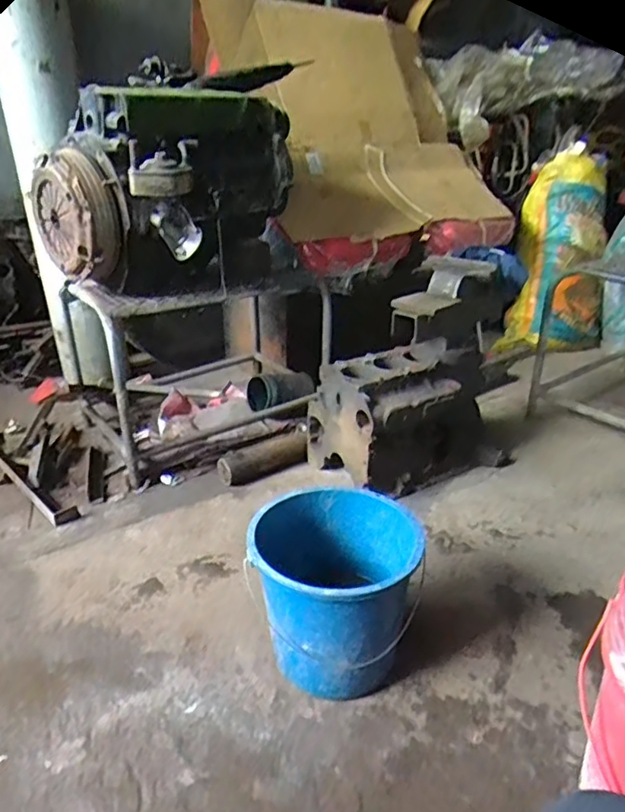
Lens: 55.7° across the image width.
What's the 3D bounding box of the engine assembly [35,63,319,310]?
[{"bbox_3d":[-0.391,-0.594,1.622,0.398,0.526,0.639,13,27,24],"label":"engine assembly"}]

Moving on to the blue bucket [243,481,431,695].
[{"bbox_3d":[0.041,0.315,1.007,0.271,0.236,0.262,1,25,0],"label":"blue bucket"}]

